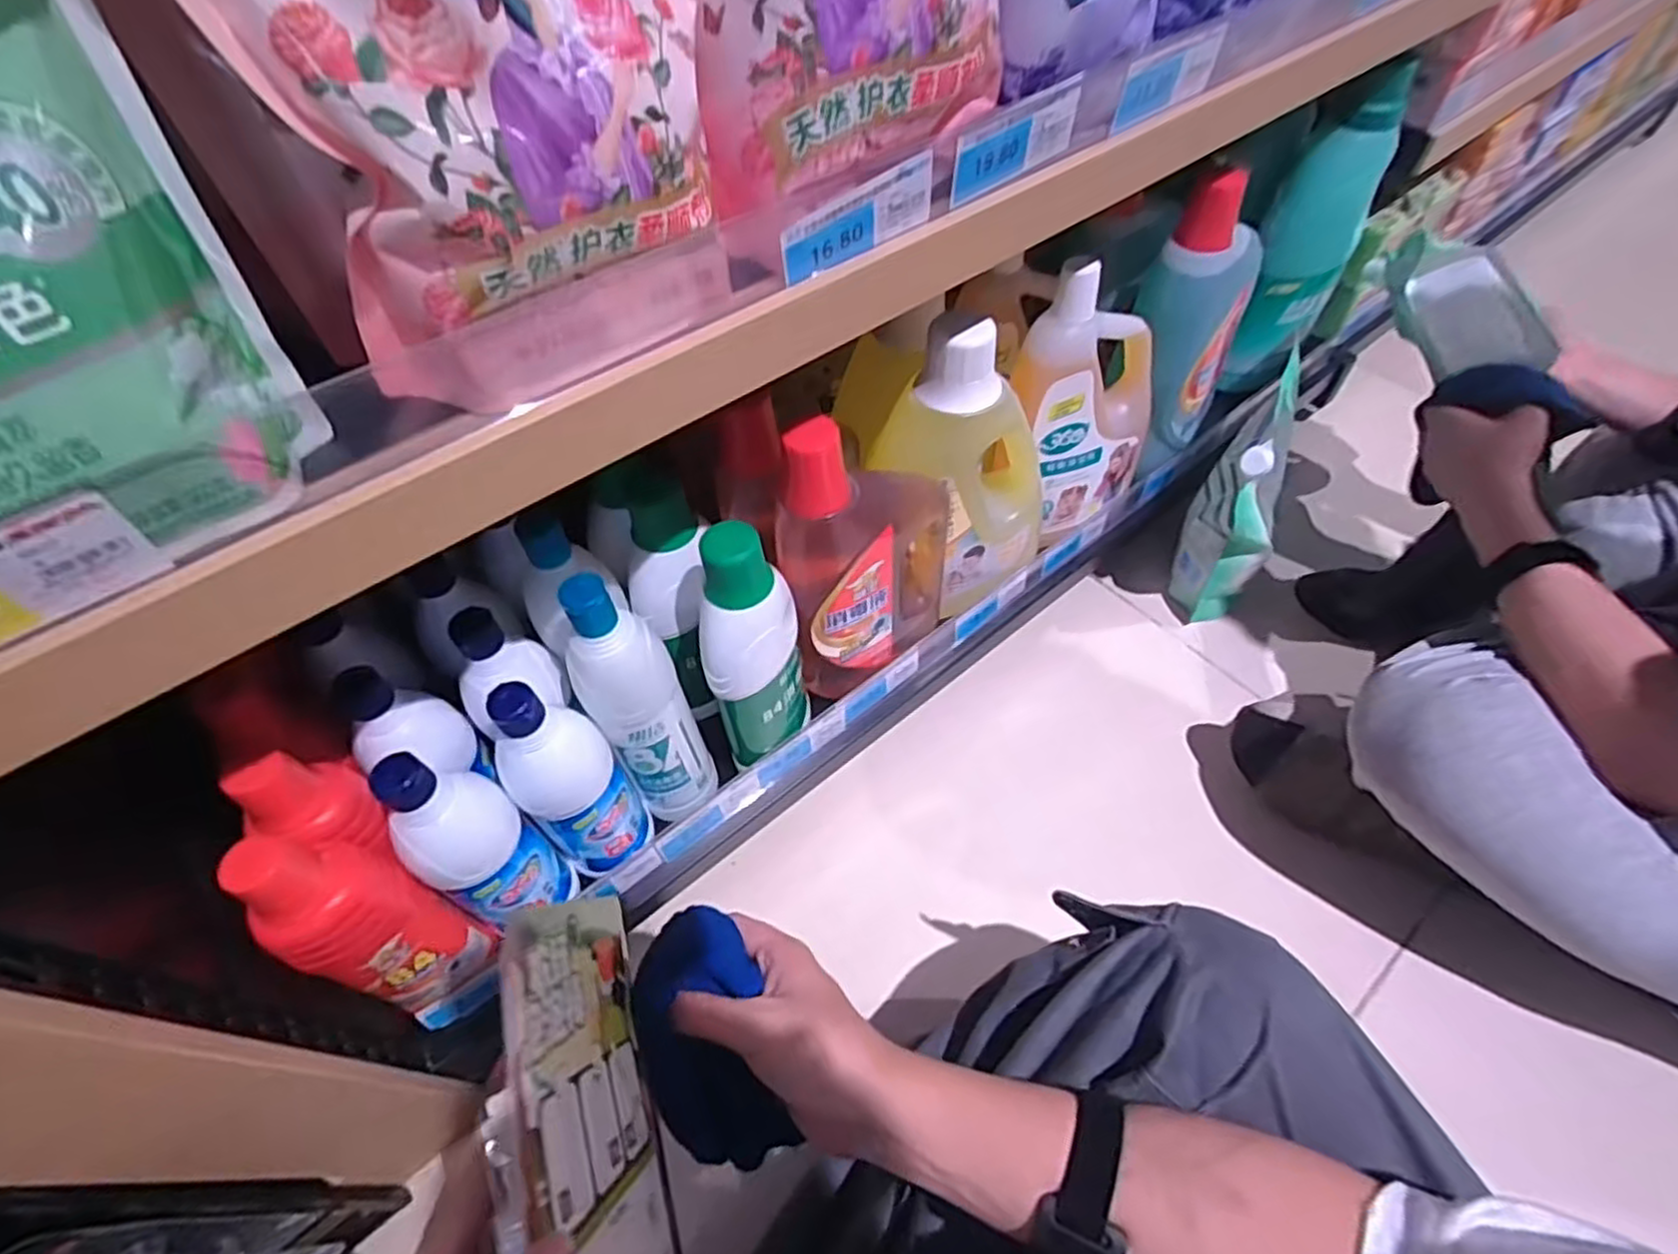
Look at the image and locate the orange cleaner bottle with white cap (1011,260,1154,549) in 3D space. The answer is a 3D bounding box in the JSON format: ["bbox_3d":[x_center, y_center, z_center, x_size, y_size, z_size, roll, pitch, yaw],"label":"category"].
[{"bbox_3d":[0.222,-0.206,0.684,0.136,0.242,0.083,-32,59,-19],"label":"orange cleaner bottle with white cap"}]

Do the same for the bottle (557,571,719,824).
[{"bbox_3d":[-0.136,0.059,0.523,0.060,0.238,0.053,-24,57,-14],"label":"bottle"}]

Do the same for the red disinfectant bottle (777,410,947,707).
[{"bbox_3d":[0.020,-0.051,0.588,0.062,0.269,0.139,36,63,24],"label":"red disinfectant bottle"}]

